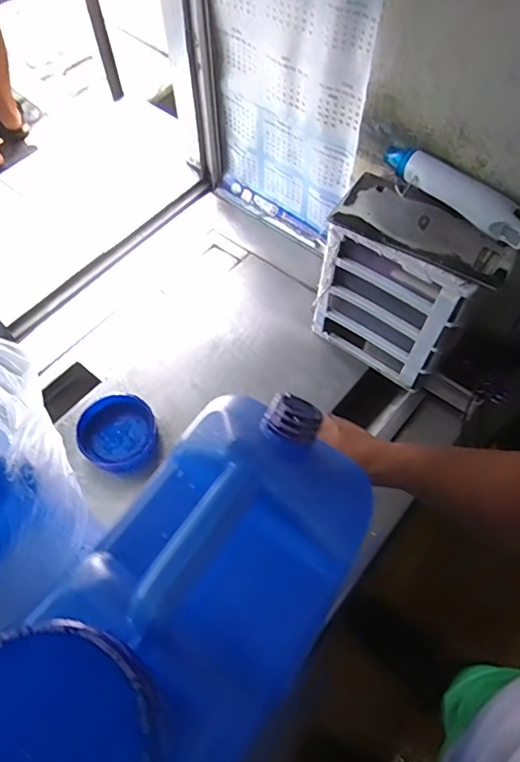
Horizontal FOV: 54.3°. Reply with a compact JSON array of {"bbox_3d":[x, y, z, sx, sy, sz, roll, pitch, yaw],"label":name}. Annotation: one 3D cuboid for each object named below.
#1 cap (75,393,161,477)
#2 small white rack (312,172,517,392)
[{"bbox_3d":[-0.220,0.083,0.799,0.128,0.033,0.116,29,65,16],"label":"cap"},{"bbox_3d":[0.213,-0.136,0.778,0.231,0.258,0.125,33,66,18],"label":"small white rack"}]

